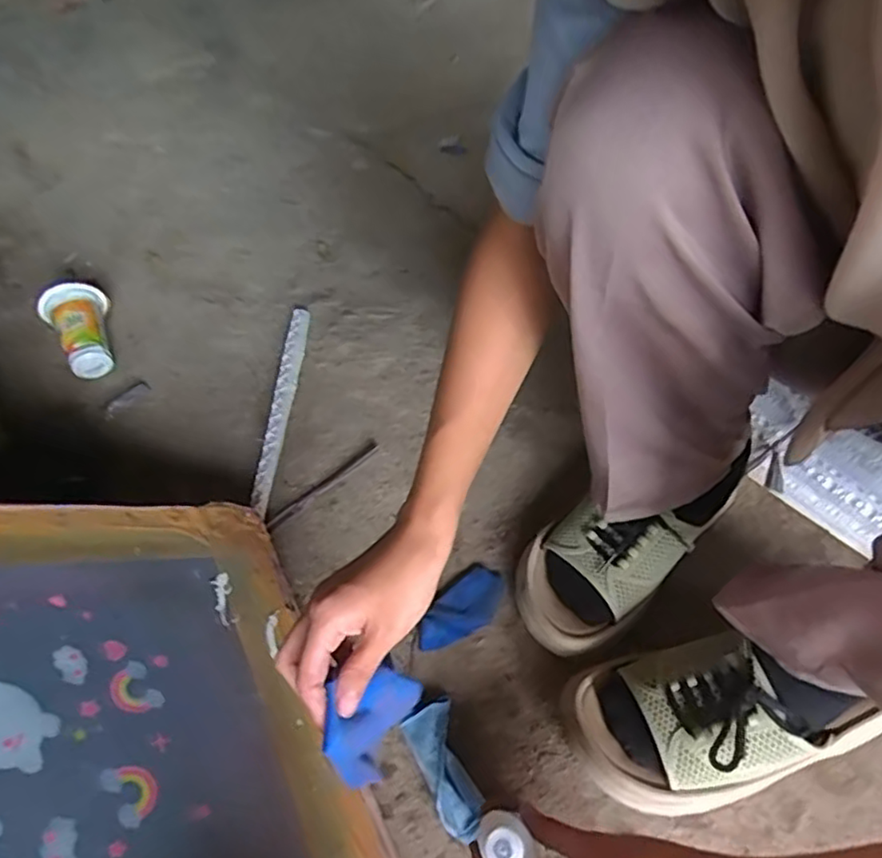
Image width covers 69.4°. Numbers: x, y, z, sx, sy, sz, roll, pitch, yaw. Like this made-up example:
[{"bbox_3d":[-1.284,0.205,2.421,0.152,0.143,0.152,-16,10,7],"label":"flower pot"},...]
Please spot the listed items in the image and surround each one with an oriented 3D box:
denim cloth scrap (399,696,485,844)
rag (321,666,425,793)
[{"bbox_3d":[0.005,0.243,0.457,0.038,0.017,0.087,-24,56,-13],"label":"denim cloth scrap"},{"bbox_3d":[-0.044,0.166,0.369,0.036,0.053,0.066,19,57,17],"label":"rag"}]

